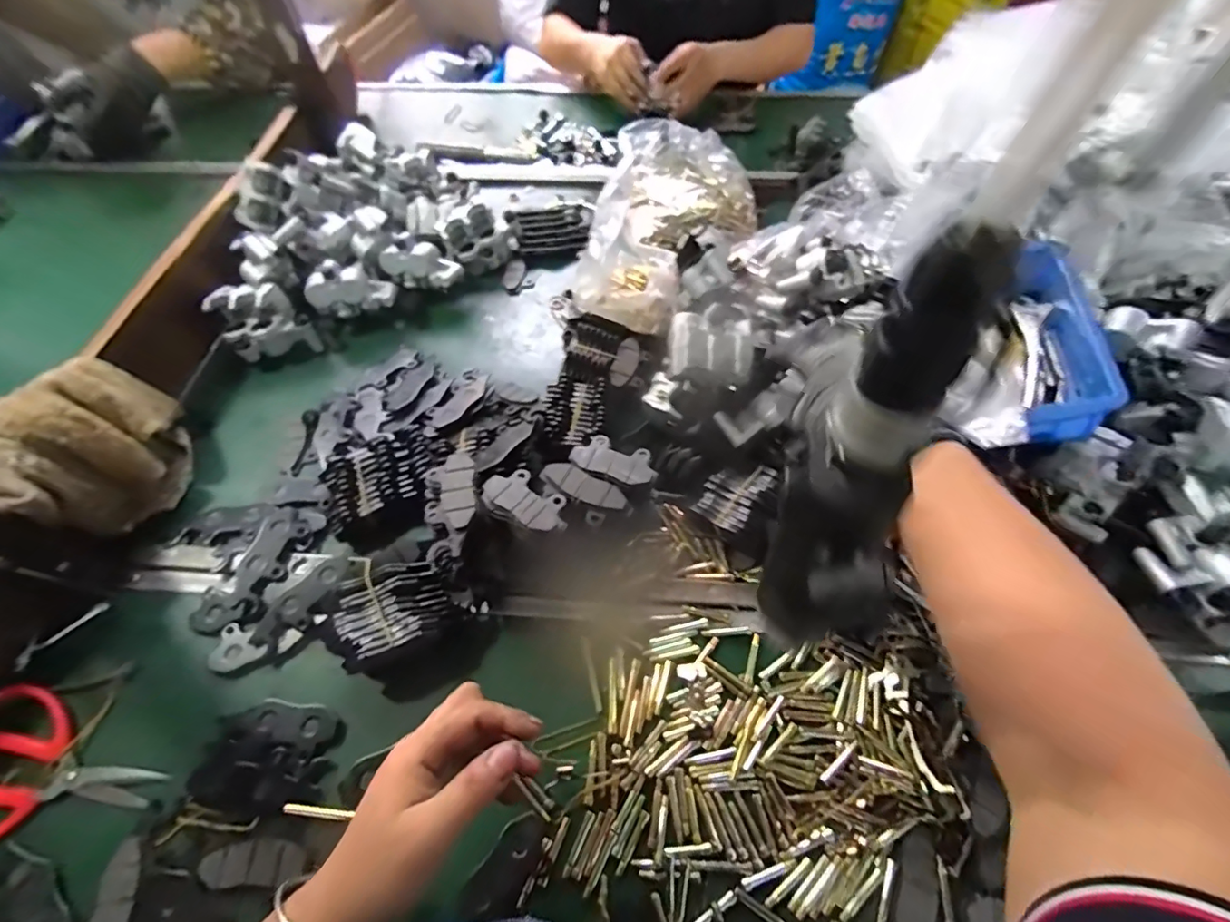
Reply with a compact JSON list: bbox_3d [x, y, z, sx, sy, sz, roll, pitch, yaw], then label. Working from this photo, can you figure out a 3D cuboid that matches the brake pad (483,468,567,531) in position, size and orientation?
[{"bbox_3d":[-0.070,0.032,0.419,0.076,0.013,0.038,36,65,22],"label":"brake pad"}]

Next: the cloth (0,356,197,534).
[{"bbox_3d":[-0.465,-0.012,0.475,0.087,0.122,0.160,14,61,8],"label":"cloth"}]

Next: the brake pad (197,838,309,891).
[{"bbox_3d":[-0.249,0.278,0.359,0.071,0.005,0.027,-3,63,1],"label":"brake pad"}]

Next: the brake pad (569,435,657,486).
[{"bbox_3d":[0.000,-0.002,0.442,0.074,0.013,0.039,19,60,13],"label":"brake pad"}]

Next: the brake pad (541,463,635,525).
[{"bbox_3d":[-0.026,0.027,0.431,0.077,0.016,0.037,26,61,16],"label":"brake pad"}]

